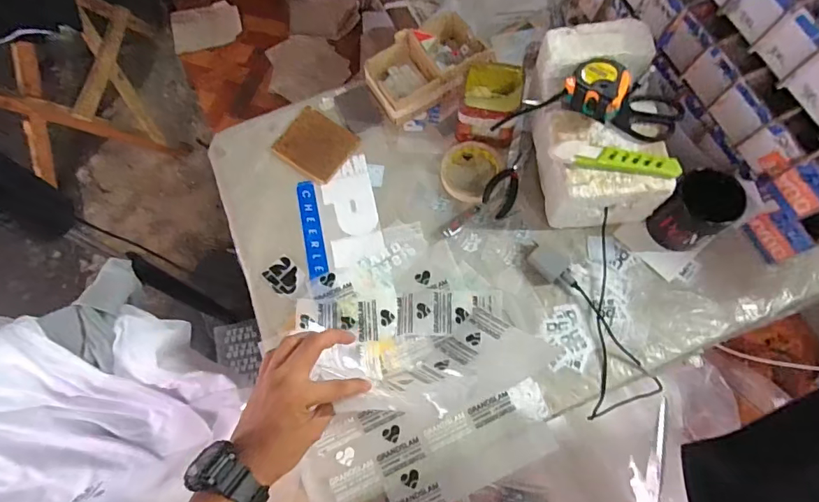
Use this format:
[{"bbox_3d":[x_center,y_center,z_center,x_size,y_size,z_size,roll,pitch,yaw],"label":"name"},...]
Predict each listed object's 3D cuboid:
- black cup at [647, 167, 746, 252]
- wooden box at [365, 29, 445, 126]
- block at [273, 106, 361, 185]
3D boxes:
[{"bbox_3d":[0.386,-0.054,0.623,0.074,0.110,0.072,0,69,1],"label":"black cup"},{"bbox_3d":[-0.007,-0.272,0.740,0.106,0.055,0.109,-32,72,-10],"label":"wooden box"},{"bbox_3d":[-0.149,-0.170,0.735,0.110,0.010,0.098,31,73,12],"label":"block"}]

